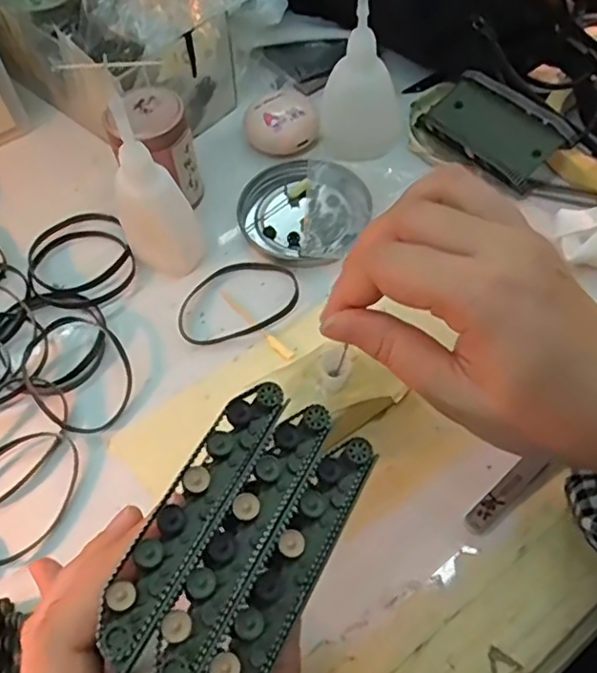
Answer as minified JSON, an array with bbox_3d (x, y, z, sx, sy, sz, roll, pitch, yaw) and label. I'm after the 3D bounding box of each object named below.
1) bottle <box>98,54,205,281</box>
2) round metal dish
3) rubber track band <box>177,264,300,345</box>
[{"bbox_3d":[-0.074,-0.074,0.313,0.039,0.111,0.032,32,62,18],"label":"bottle"},{"bbox_3d":[0.002,-0.077,0.374,0.076,0.008,0.076,1,58,-1],"label":"round metal dish"},{"bbox_3d":[-0.034,-0.022,0.343,0.070,0.004,0.048,-14,59,-10],"label":"rubber track band"}]

